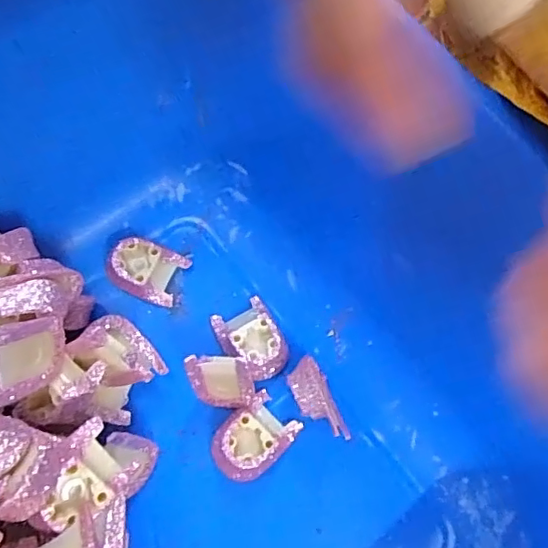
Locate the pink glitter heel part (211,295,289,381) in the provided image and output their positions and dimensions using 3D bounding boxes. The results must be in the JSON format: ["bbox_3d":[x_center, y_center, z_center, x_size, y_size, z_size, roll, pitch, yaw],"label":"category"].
[{"bbox_3d":[-0.015,0.044,0.387,0.038,0.016,0.054,-27,75,-9],"label":"pink glitter heel part"}]

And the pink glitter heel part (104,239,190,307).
[{"bbox_3d":[-0.092,-0.006,0.398,0.054,0.021,0.040,25,74,7],"label":"pink glitter heel part"}]

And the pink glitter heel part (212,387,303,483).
[{"bbox_3d":[-0.014,0.107,0.368,0.056,0.021,0.041,-40,78,-12],"label":"pink glitter heel part"}]

